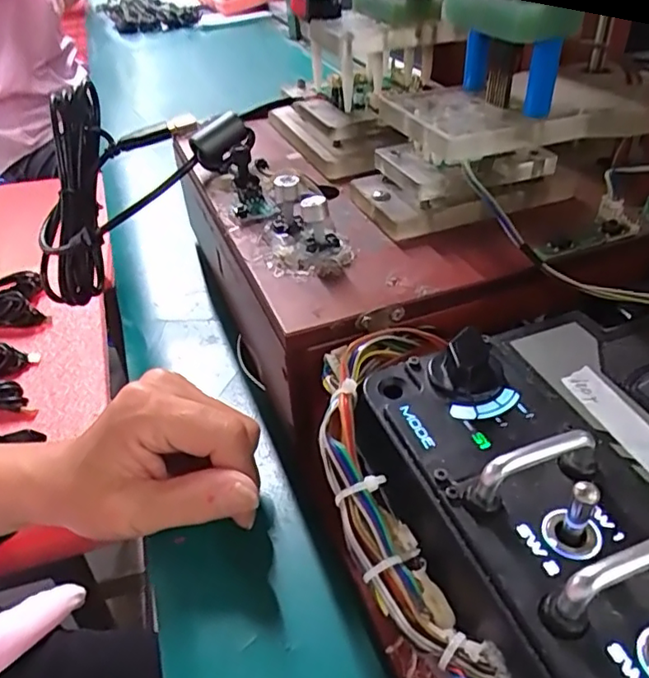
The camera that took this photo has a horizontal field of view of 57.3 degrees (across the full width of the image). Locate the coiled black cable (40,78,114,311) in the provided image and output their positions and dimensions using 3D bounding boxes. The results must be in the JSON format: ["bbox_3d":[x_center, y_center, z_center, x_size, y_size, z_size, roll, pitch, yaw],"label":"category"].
[{"bbox_3d":[-0.157,-0.096,0.385,0.034,0.040,0.151,-5,74,2],"label":"coiled black cable"}]

